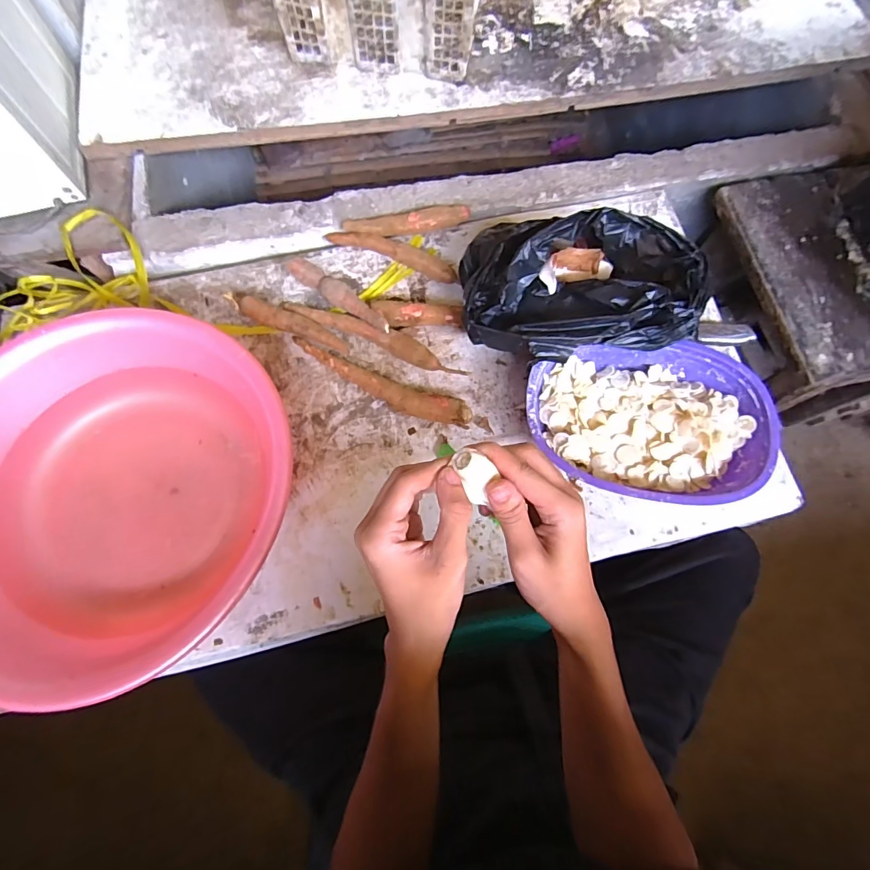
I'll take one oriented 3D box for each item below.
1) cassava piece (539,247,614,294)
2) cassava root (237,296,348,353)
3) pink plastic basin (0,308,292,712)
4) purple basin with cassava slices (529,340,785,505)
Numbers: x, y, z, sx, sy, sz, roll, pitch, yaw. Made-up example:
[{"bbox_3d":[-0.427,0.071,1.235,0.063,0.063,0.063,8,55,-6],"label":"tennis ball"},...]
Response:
[{"bbox_3d":[0.198,-0.229,0.614,0.122,0.045,0.046,-16,75,-24],"label":"cassava piece"},{"bbox_3d":[-0.204,-0.159,0.644,0.169,0.025,0.035,22,75,4],"label":"cassava root"},{"bbox_3d":[-0.372,0.058,0.516,0.401,0.115,0.400,0,74,-2],"label":"pink plastic basin"},{"bbox_3d":[0.269,-0.016,0.584,0.302,0.071,0.203,3,74,-1],"label":"purple basin with cassava slices"}]

